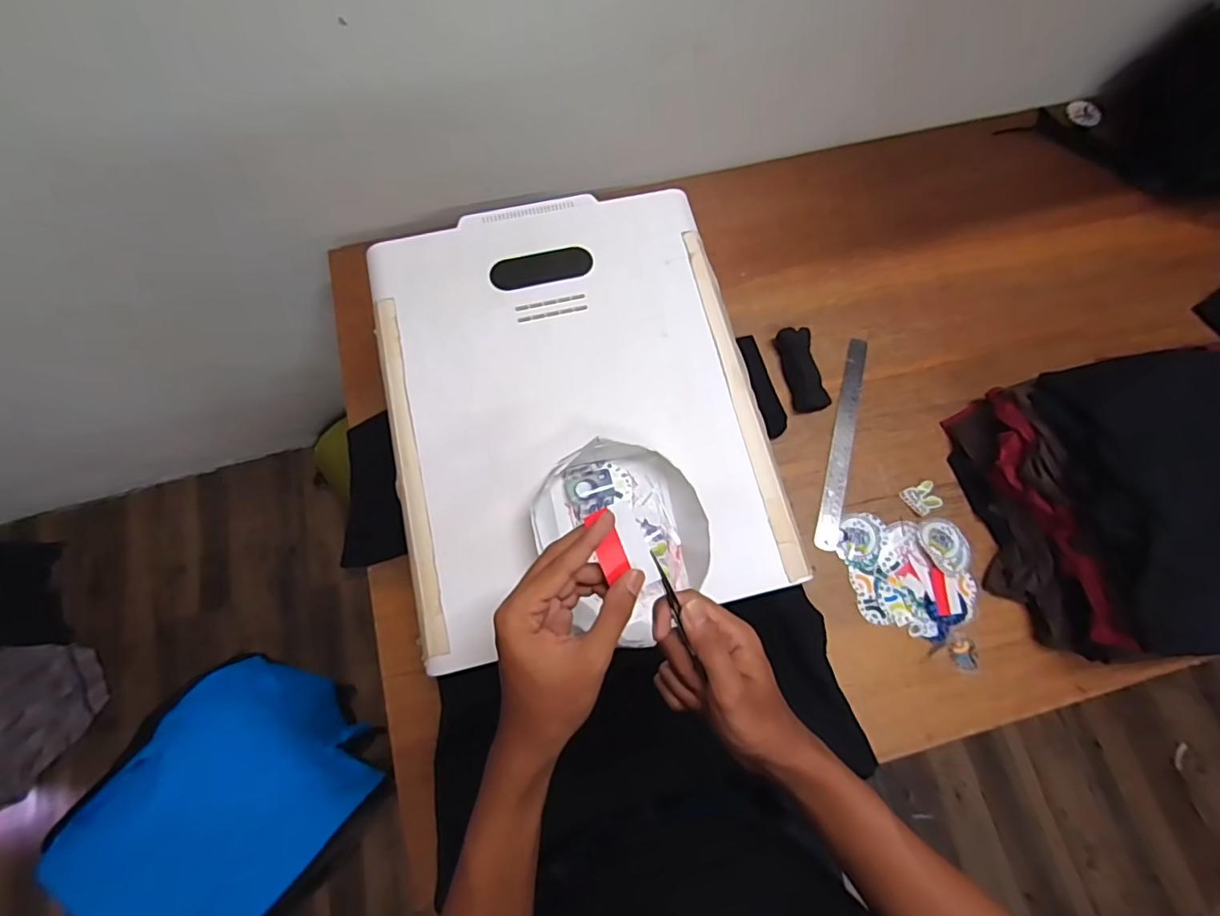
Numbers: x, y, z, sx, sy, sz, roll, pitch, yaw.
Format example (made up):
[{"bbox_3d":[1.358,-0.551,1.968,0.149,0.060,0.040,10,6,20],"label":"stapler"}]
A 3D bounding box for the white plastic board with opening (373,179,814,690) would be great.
[{"bbox_3d":[-0.042,-0.068,0.624,0.394,0.021,0.493,-13,74,-4],"label":"white plastic board with opening"}]

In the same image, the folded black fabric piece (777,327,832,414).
[{"bbox_3d":[0.277,-0.126,0.797,0.046,0.030,0.122,-12,74,-4],"label":"folded black fabric piece"}]

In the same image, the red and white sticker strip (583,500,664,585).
[{"bbox_3d":[0.009,0.062,0.383,0.034,0.006,0.058,-22,89,-1],"label":"red and white sticker strip"}]

